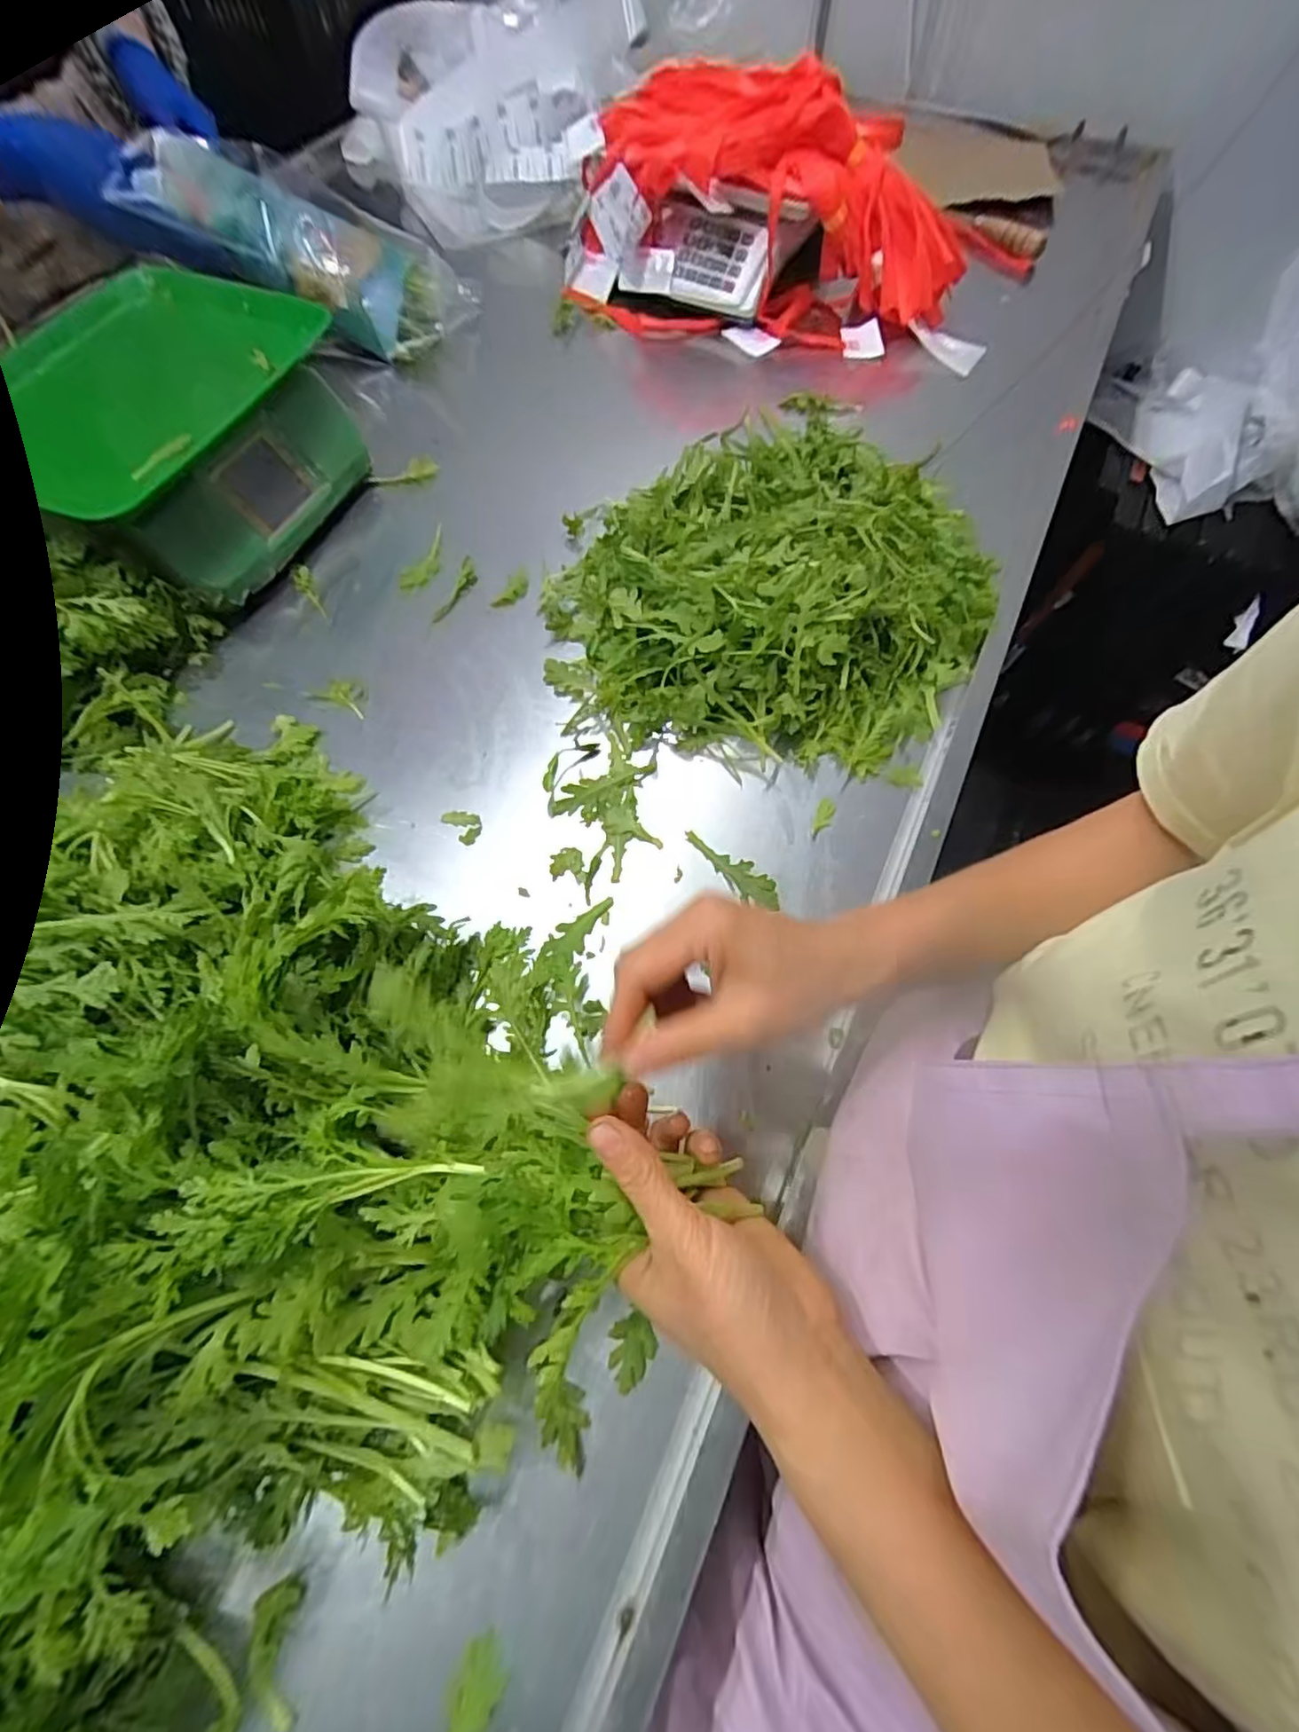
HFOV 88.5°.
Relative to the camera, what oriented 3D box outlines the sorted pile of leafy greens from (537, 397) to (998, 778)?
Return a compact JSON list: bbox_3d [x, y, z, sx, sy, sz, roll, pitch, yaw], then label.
[{"bbox_3d":[0.113,-0.277,0.580,0.350,0.079,0.433,18,65,7],"label":"sorted pile of leafy greens"}]

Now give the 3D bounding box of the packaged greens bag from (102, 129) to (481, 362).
[{"bbox_3d":[-0.329,-0.622,0.671,0.283,0.081,0.117,16,63,-20],"label":"packaged greens bag"}]

